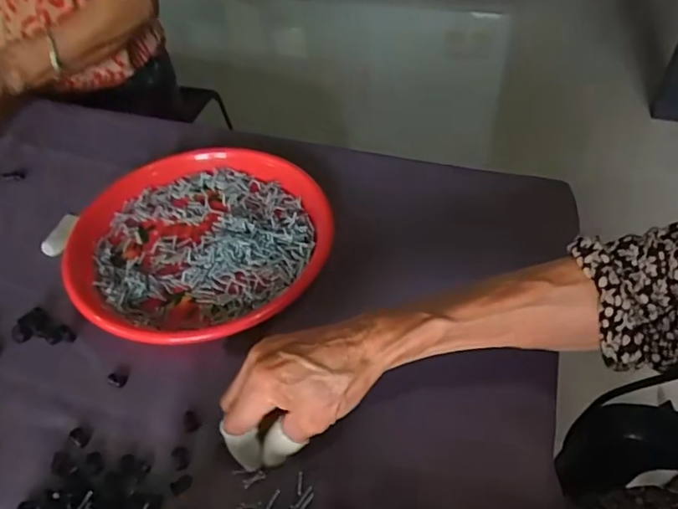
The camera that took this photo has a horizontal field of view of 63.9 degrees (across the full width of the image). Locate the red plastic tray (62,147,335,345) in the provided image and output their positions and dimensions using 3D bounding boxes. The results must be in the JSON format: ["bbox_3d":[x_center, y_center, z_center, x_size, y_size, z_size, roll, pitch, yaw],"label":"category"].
[{"bbox_3d":[-0.129,-0.012,0.510,0.236,0.033,0.224,-8,48,-4],"label":"red plastic tray"}]

